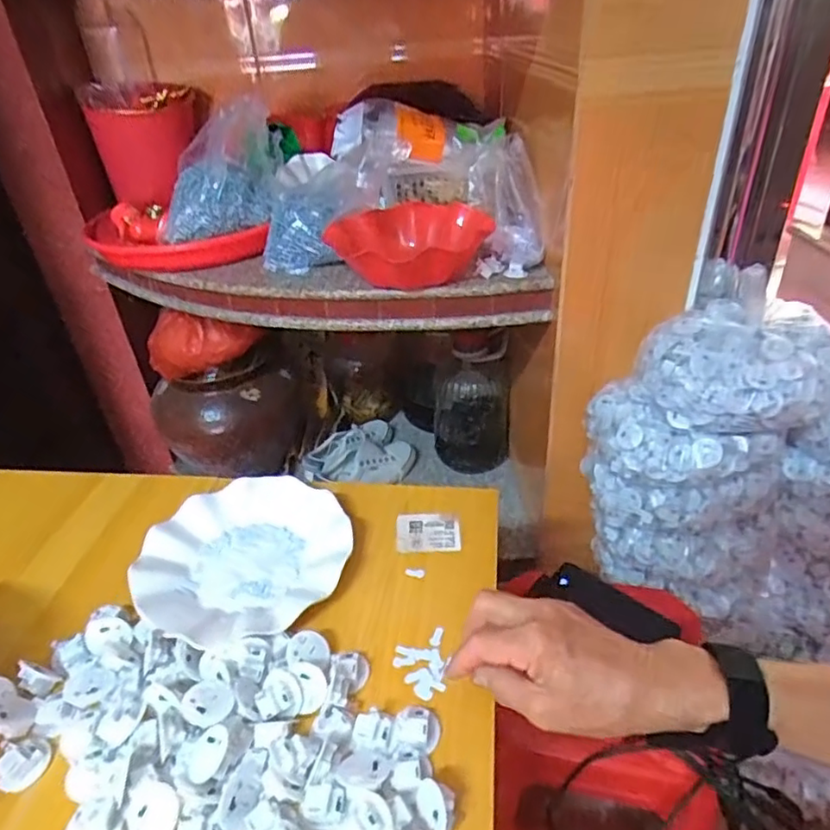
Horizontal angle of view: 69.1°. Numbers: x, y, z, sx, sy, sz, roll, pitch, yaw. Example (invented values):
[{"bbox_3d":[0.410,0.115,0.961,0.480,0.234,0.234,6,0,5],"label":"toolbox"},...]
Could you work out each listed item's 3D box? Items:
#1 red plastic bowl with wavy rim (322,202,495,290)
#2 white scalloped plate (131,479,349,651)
[{"bbox_3d":[0.003,-0.239,0.852,0.216,0.069,0.197,-14,36,-14],"label":"red plastic bowl with wavy rim"},{"bbox_3d":[-0.149,0.125,0.535,0.179,0.022,0.182,-3,34,2],"label":"white scalloped plate"}]

